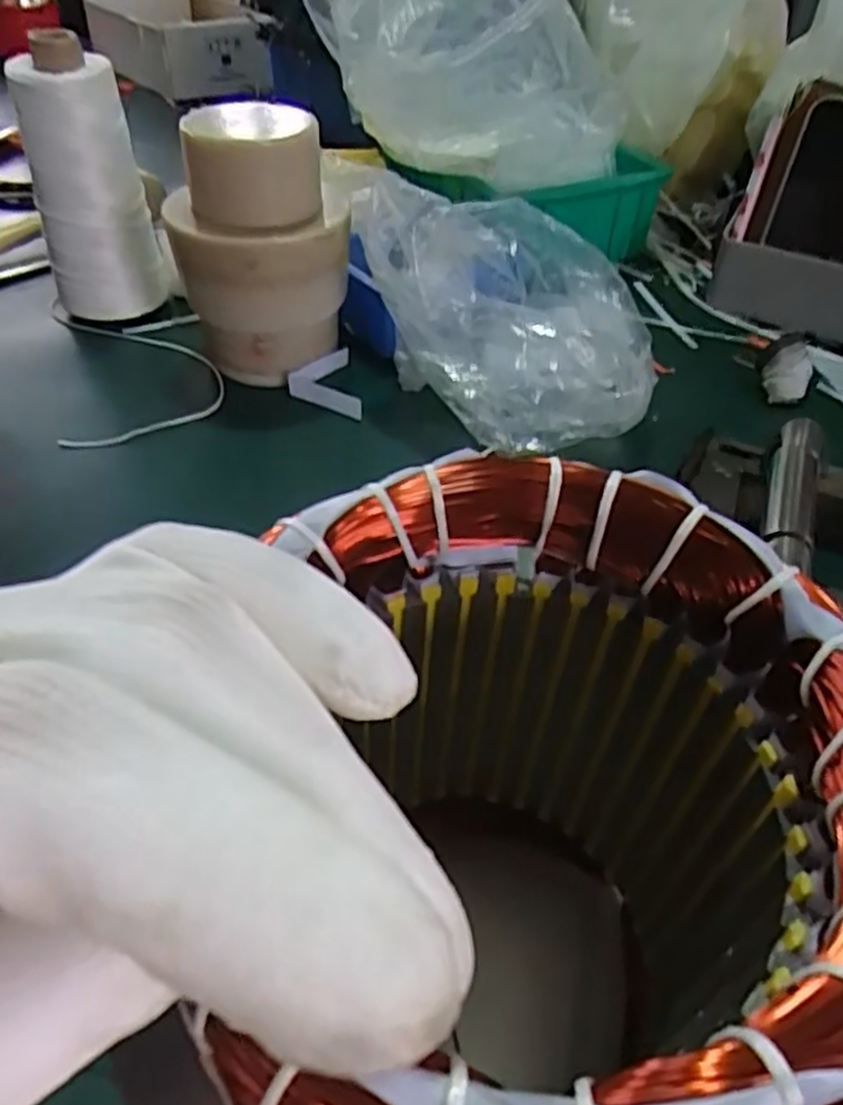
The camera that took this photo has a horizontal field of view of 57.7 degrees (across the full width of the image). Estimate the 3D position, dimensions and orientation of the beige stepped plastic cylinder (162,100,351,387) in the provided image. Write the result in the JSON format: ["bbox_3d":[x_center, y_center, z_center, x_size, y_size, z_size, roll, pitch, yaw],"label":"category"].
[{"bbox_3d":[-0.105,-0.192,0.495,0.101,0.152,0.109,-9,46,-11],"label":"beige stepped plastic cylinder"}]

